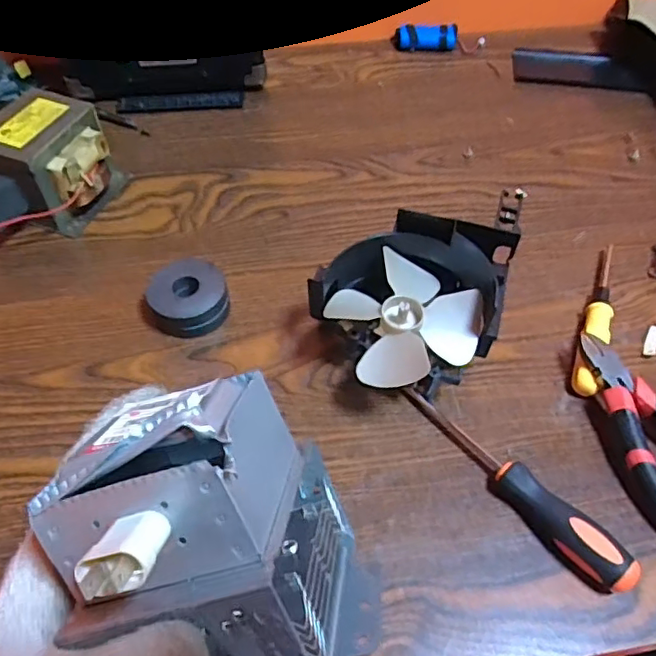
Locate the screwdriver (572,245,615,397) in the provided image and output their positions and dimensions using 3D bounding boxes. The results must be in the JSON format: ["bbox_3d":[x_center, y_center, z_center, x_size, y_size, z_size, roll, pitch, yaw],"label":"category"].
[{"bbox_3d":[0.222,-0.012,0.478,0.021,0.026,0.164,21,56,14],"label":"screwdriver"}]

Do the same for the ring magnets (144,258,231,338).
[{"bbox_3d":[-0.113,-0.023,0.472,0.060,0.031,0.061,1,53,-1],"label":"ring magnets"}]

